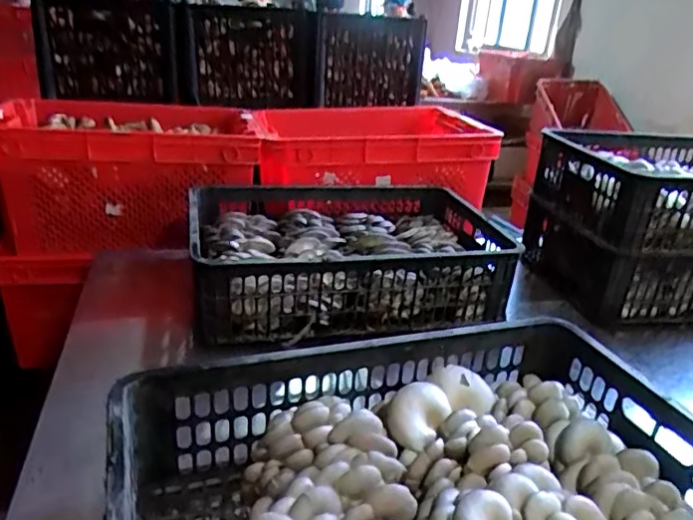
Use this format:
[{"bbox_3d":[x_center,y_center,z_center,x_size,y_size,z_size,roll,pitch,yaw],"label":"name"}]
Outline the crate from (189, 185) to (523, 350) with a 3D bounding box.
[{"bbox_3d":[-0.002,-0.006,1.145,0.593,0.167,0.396,-2,25,-16],"label":"crate"}]

